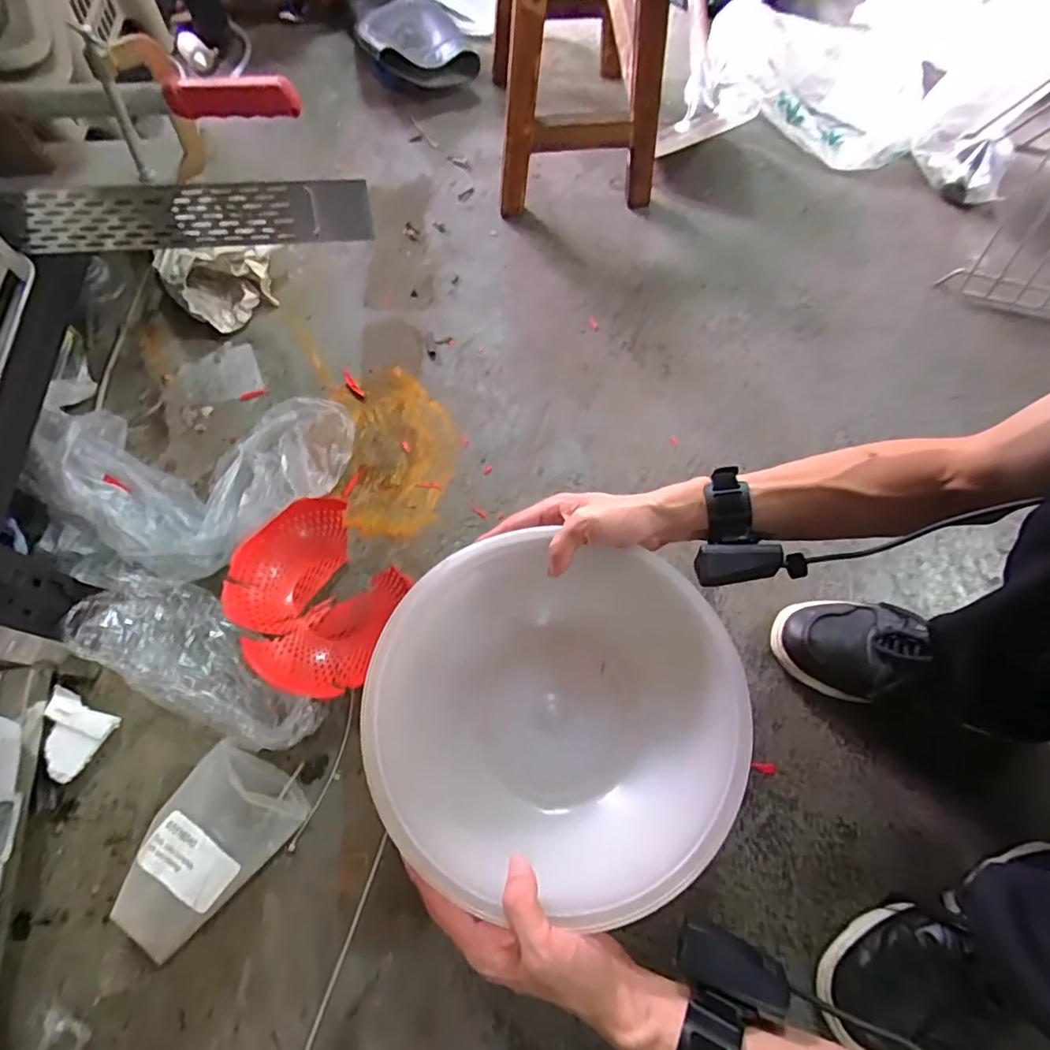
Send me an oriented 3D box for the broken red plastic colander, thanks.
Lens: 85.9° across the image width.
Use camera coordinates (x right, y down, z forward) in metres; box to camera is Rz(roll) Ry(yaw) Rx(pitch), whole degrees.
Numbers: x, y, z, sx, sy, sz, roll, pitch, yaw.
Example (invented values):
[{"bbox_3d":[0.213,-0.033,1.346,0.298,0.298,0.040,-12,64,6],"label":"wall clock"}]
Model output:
[{"bbox_3d":[-0.227,0.084,0.624,0.169,0.058,0.207,-37,71,-15],"label":"broken red plastic colander"}]

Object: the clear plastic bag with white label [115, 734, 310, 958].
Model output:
[{"bbox_3d":[-0.305,0.304,0.542,0.108,0.046,0.167,37,71,15],"label":"clear plastic bag with white label"}]

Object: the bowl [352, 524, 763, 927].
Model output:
[{"bbox_3d":[0.021,0.158,0.489,0.285,0.119,0.275,0,66,0],"label":"bowl"}]

